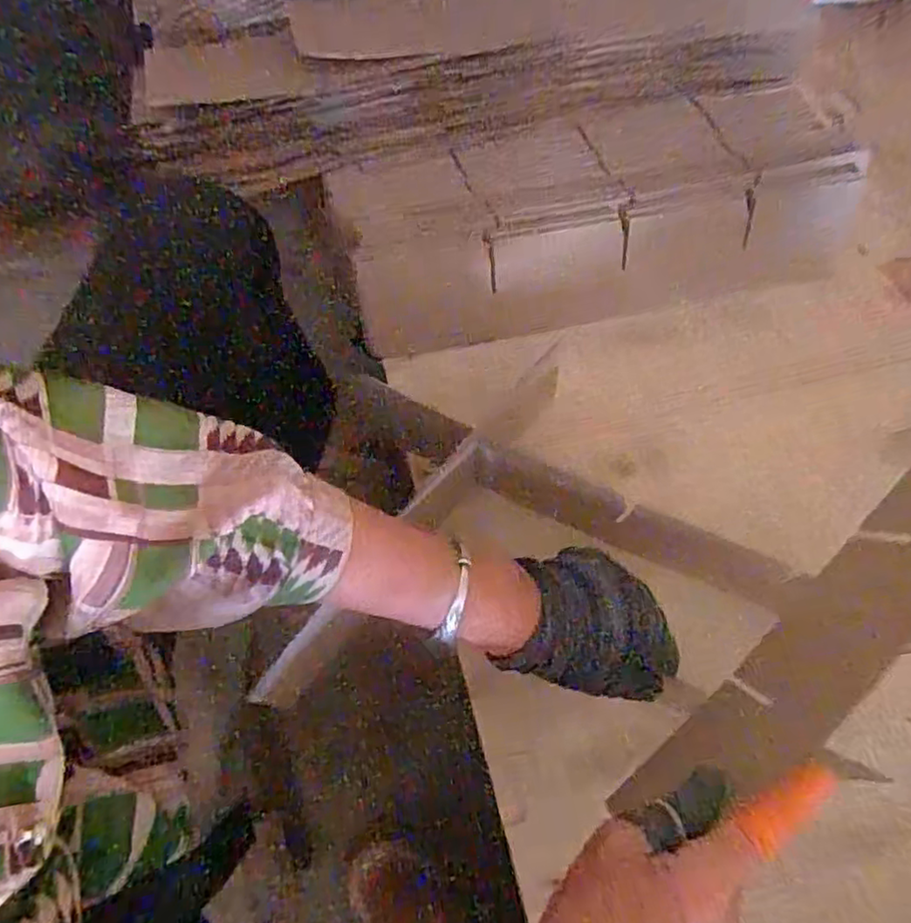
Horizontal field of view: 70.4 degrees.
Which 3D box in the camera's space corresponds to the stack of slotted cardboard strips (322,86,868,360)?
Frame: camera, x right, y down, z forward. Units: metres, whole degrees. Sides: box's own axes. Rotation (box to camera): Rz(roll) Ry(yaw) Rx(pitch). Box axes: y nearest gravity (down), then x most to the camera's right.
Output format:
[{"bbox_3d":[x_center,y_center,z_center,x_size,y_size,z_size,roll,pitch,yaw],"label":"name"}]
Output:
[{"bbox_3d":[0.149,-0.243,0.652,0.519,0.105,0.178,-13,70,-5],"label":"stack of slotted cardboard strips"}]

